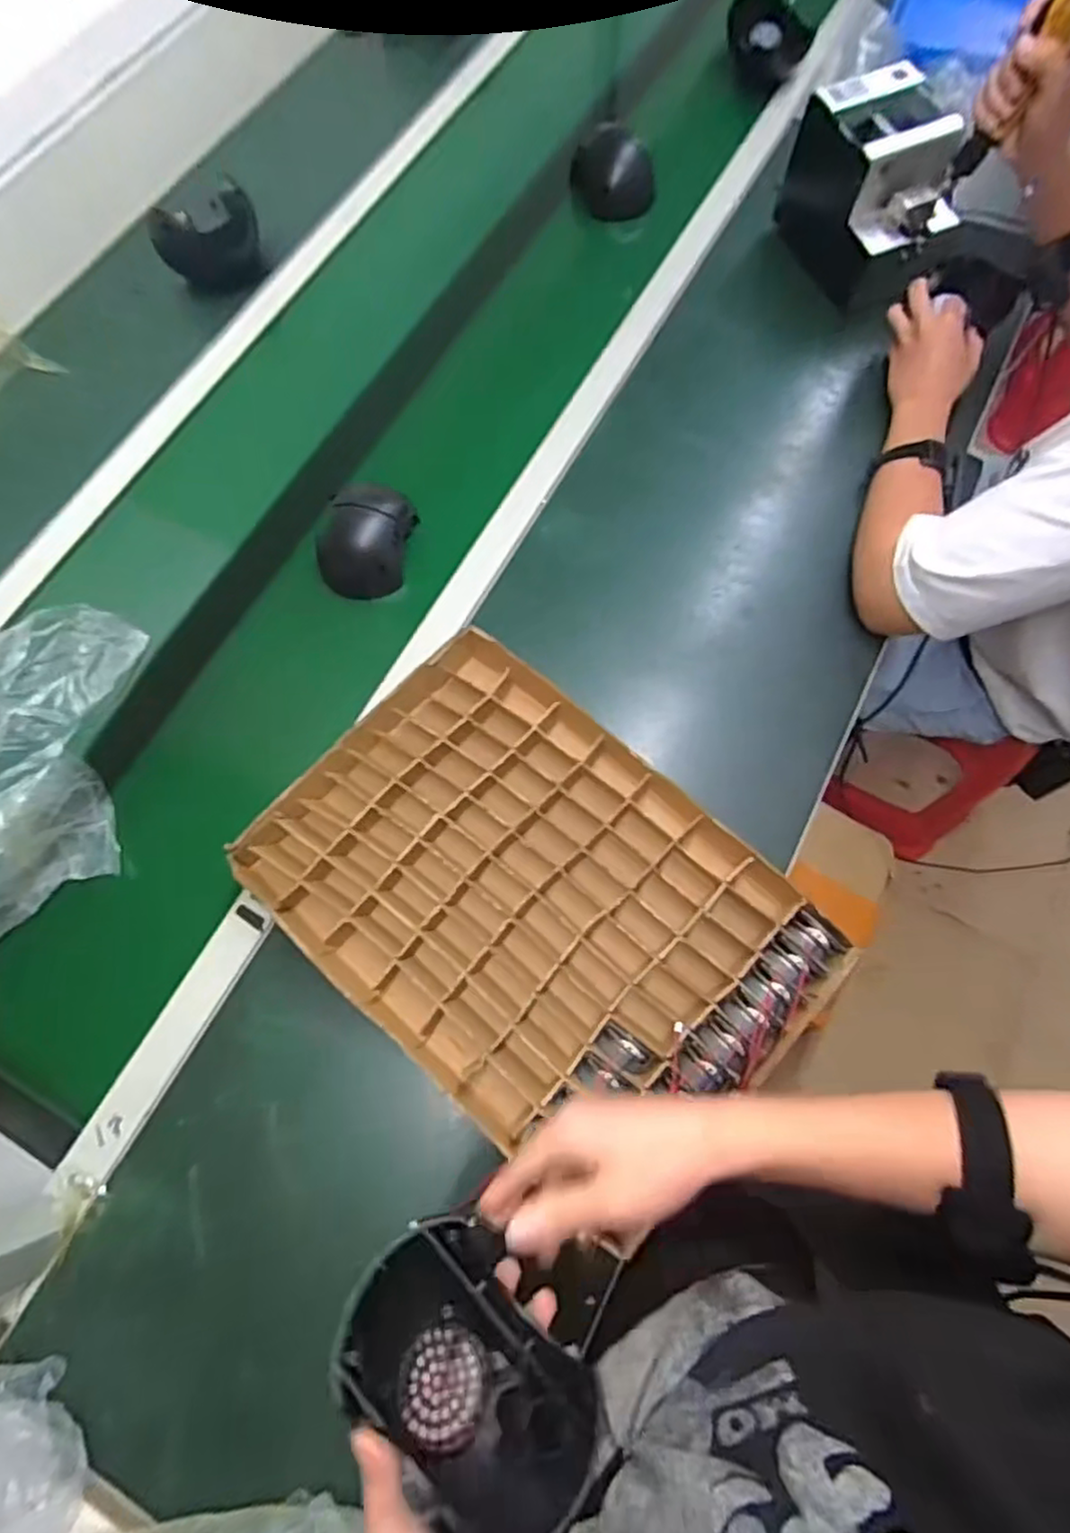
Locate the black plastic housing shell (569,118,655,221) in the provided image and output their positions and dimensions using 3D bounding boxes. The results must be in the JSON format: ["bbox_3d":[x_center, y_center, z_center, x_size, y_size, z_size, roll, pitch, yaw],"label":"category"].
[{"bbox_3d":[0.106,-0.792,0.937,0.080,0.076,0.099,-42,75,-12],"label":"black plastic housing shell"}]

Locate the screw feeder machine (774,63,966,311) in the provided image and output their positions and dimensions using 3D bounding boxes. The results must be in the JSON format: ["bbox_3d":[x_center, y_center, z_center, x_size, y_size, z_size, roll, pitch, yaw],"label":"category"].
[{"bbox_3d":[0.404,-0.679,0.829,0.136,0.141,0.188,-21,72,-6],"label":"screw feeder machine"}]

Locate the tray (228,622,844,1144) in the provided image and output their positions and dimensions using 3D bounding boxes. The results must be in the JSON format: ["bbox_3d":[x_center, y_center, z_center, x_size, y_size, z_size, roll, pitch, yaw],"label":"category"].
[{"bbox_3d":[-0.001,0.119,0.616,0.450,0.051,0.322,40,76,14],"label":"tray"}]

